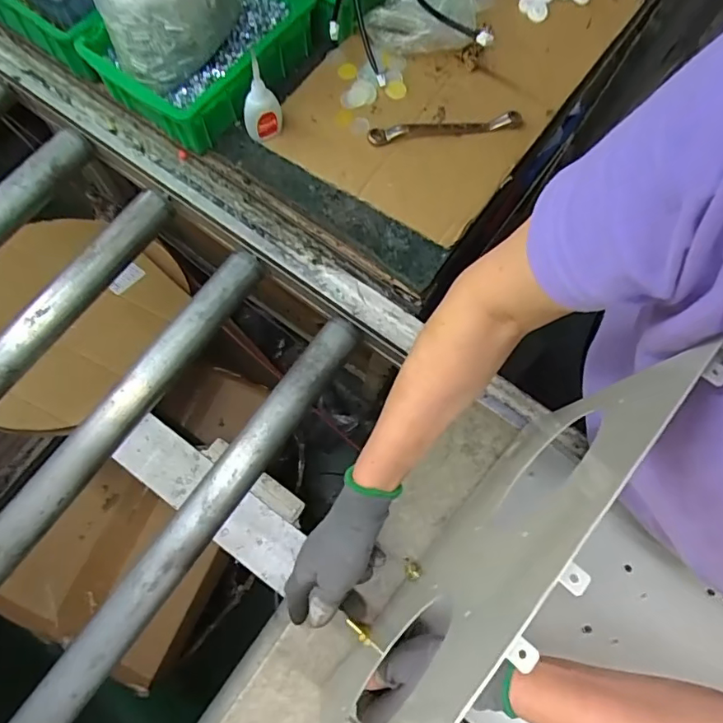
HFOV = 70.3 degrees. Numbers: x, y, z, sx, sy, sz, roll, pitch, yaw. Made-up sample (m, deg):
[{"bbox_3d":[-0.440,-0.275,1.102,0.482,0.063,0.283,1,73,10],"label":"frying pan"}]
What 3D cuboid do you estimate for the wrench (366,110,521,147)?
[{"bbox_3d":[0.102,-0.289,0.637,0.187,0.014,0.024,-6,73,-4],"label":"wrench"}]

